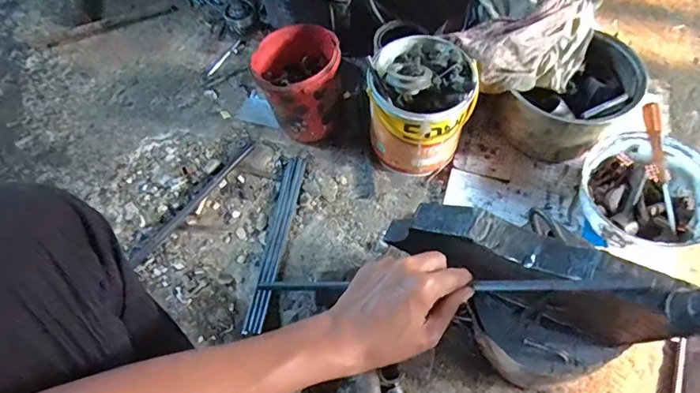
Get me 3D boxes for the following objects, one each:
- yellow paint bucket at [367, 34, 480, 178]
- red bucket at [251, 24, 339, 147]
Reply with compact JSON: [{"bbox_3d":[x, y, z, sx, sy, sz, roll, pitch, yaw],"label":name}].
[{"bbox_3d":[0.124,-0.161,0.832,0.175,0.217,0.161,0,60,1],"label":"yellow paint bucket"},{"bbox_3d":[-0.095,-0.210,0.895,0.152,0.174,0.162,-1,59,2],"label":"red bucket"}]

